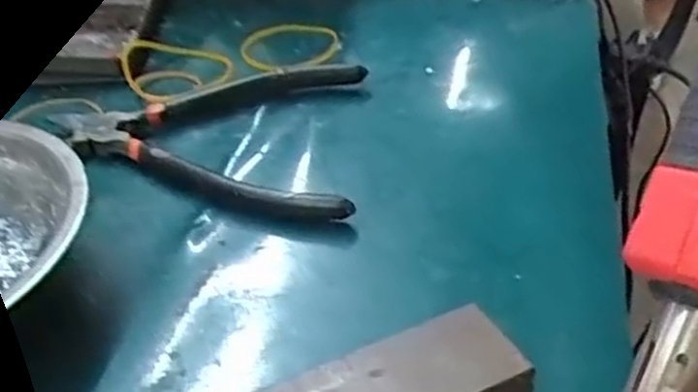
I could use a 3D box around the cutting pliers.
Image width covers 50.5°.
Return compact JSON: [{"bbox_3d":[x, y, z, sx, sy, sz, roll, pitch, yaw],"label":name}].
[{"bbox_3d":[-0.065,-0.028,0.334,0.137,0.012,0.104,3,40,5],"label":"cutting pliers"}]

